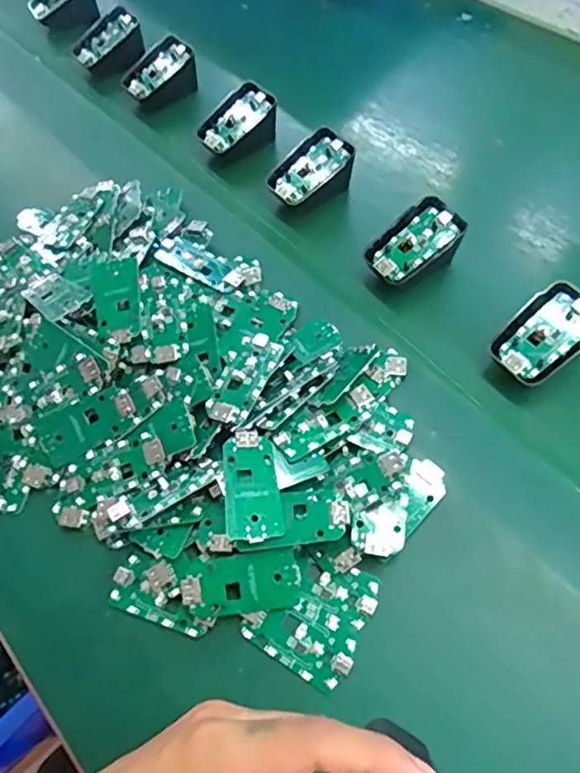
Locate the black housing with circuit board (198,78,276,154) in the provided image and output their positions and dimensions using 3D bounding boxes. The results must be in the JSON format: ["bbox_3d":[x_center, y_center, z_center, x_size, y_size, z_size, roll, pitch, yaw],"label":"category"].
[{"bbox_3d":[-0.045,-0.225,0.525,0.045,0.047,0.067,35,67,20],"label":"black housing with circuit board"}]

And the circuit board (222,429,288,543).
[{"bbox_3d":[-0.021,0.055,0.341,0.033,0.004,0.064,-1,58,-12],"label":"circuit board"}]

